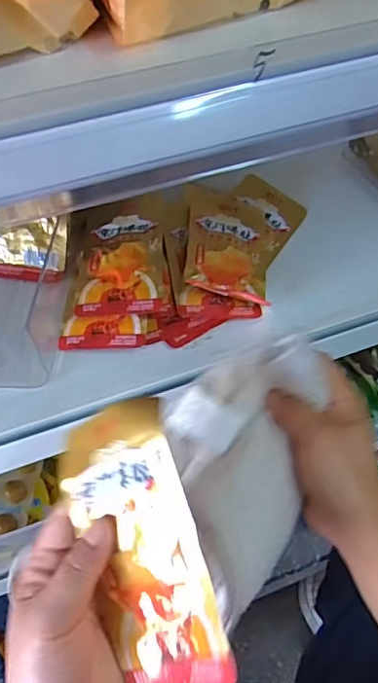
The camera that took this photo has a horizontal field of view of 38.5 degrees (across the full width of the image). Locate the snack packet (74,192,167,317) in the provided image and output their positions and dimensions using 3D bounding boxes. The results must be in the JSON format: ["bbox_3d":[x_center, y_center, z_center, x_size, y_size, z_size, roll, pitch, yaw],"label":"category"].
[{"bbox_3d":[-0.063,-0.087,0.517,0.079,0.013,0.151,-4,53,0],"label":"snack packet"}]

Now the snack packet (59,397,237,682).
[{"bbox_3d":[-0.026,0.107,0.286,0.080,0.011,0.149,-34,68,30],"label":"snack packet"}]

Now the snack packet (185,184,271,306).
[{"bbox_3d":[0.038,-0.103,0.540,0.080,0.014,0.159,10,53,-10],"label":"snack packet"}]

